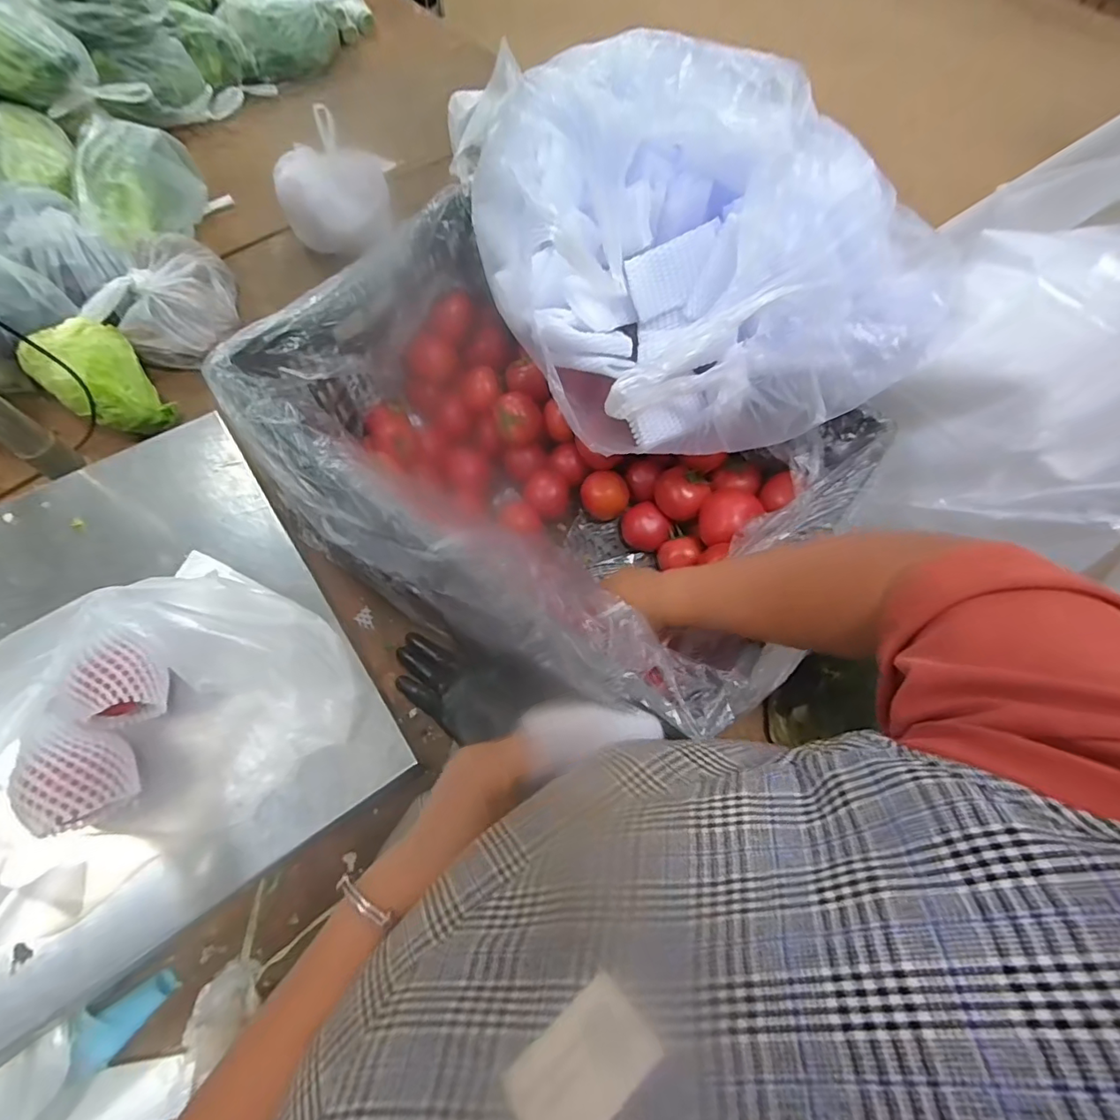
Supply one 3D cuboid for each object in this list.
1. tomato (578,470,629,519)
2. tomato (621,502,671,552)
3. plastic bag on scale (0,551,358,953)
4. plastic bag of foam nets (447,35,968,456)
[{"bbox_3d":[0.064,-0.088,0.723,0.062,0.060,0.060,-20,68,-12],"label":"tomato"},{"bbox_3d":[0.114,-0.043,0.712,0.068,0.052,0.054,24,67,8],"label":"tomato"},{"bbox_3d":[-0.314,0.122,0.420,0.250,0.130,0.176,-39,73,-18],"label":"plastic bag on scale"},{"bbox_3d":[0.152,-0.301,0.542,0.382,0.204,0.390,-32,71,-16],"label":"plastic bag of foam nets"}]

